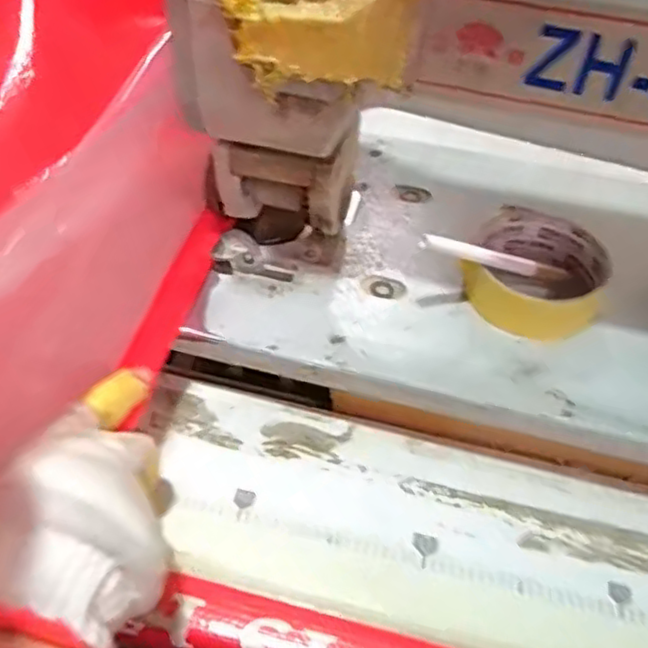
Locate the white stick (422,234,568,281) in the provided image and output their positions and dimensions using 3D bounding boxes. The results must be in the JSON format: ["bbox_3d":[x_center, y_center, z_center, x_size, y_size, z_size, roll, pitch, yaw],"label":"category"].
[{"bbox_3d":[0.100,-0.037,0.385,0.109,0.009,0.007,10,44,-30],"label":"white stick"}]

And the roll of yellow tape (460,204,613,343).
[{"bbox_3d":[0.128,-0.029,0.402,0.079,0.028,0.080,1,50,-1],"label":"roll of yellow tape"}]

